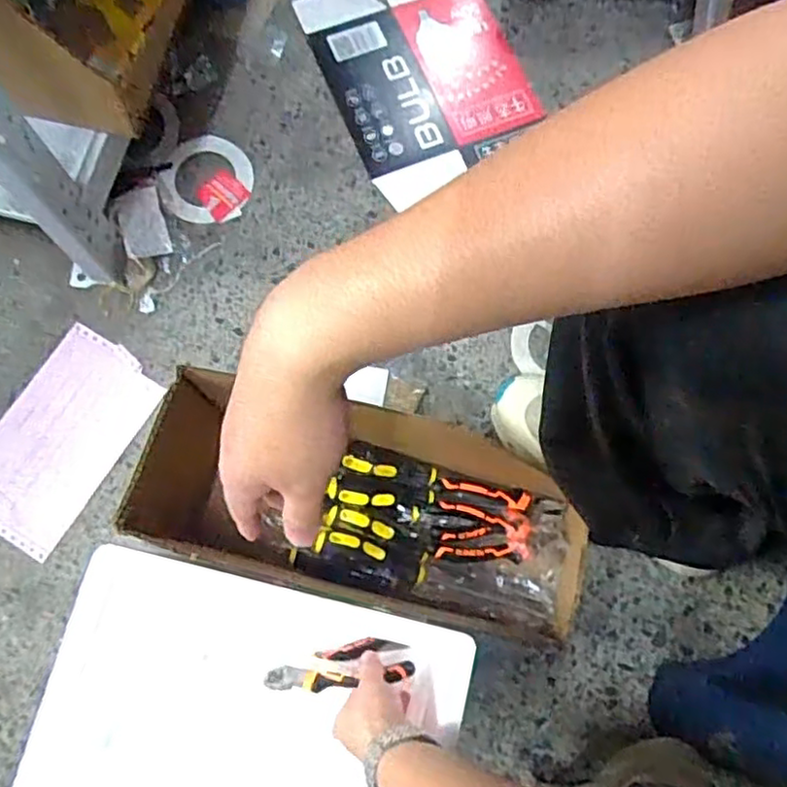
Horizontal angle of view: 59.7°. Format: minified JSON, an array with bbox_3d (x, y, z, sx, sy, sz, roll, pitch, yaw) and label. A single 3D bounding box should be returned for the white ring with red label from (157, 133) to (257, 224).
[{"bbox_3d":[-0.229,-0.265,0.845,0.105,0.016,0.111,0,76,-1],"label":"white ring with red label"}]

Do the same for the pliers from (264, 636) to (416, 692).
[{"bbox_3d":[-0.053,0.268,0.672,0.142,0.028,0.038,-14,77,1],"label":"pliers"}]

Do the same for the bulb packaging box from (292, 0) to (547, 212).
[{"bbox_3d":[0.036,-0.429,0.898,0.244,0.013,0.327,-23,78,-7],"label":"bulb packaging box"}]

